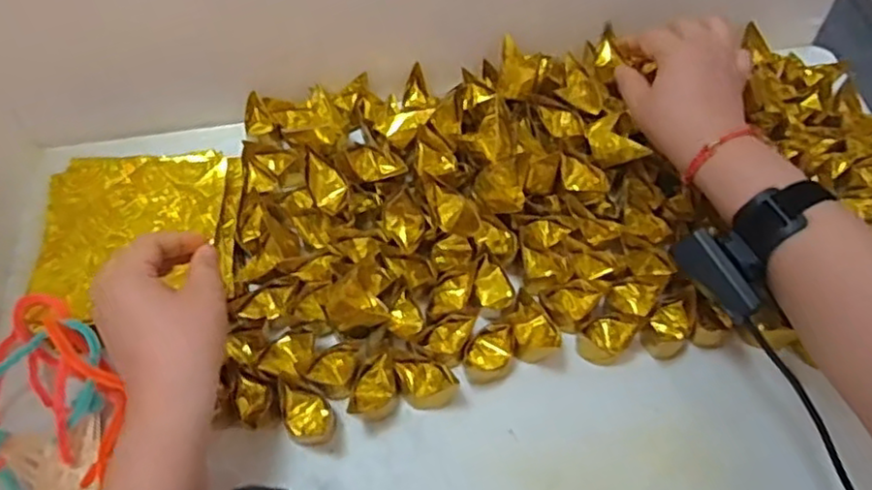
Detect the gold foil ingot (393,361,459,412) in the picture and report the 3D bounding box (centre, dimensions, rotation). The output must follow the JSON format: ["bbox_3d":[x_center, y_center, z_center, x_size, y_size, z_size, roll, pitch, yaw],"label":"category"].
[{"bbox_3d":[-0.007,0.106,0.511,0.047,0.027,0.032,1,60,1],"label":"gold foil ingot"}]

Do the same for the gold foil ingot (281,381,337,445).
[{"bbox_3d":[-0.096,0.124,0.499,0.035,0.023,0.046,-22,62,-12],"label":"gold foil ingot"}]

